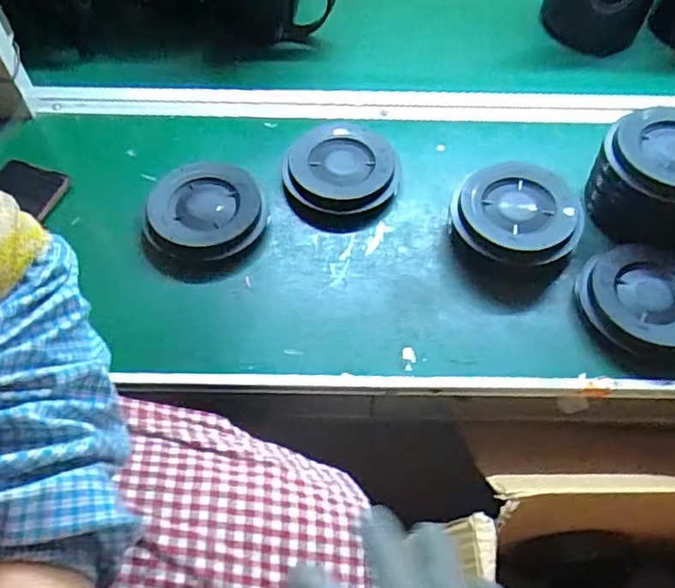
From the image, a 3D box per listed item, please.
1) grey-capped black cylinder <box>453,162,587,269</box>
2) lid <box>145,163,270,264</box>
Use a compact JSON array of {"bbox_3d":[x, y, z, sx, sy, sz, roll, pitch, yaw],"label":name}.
[{"bbox_3d":[0.171,-0.073,0.570,0.119,0.056,0.113,22,59,13],"label":"grey-capped black cylinder"},{"bbox_3d":[-0.127,-0.079,0.578,0.110,0.032,0.107,1,57,-1],"label":"lid"}]

